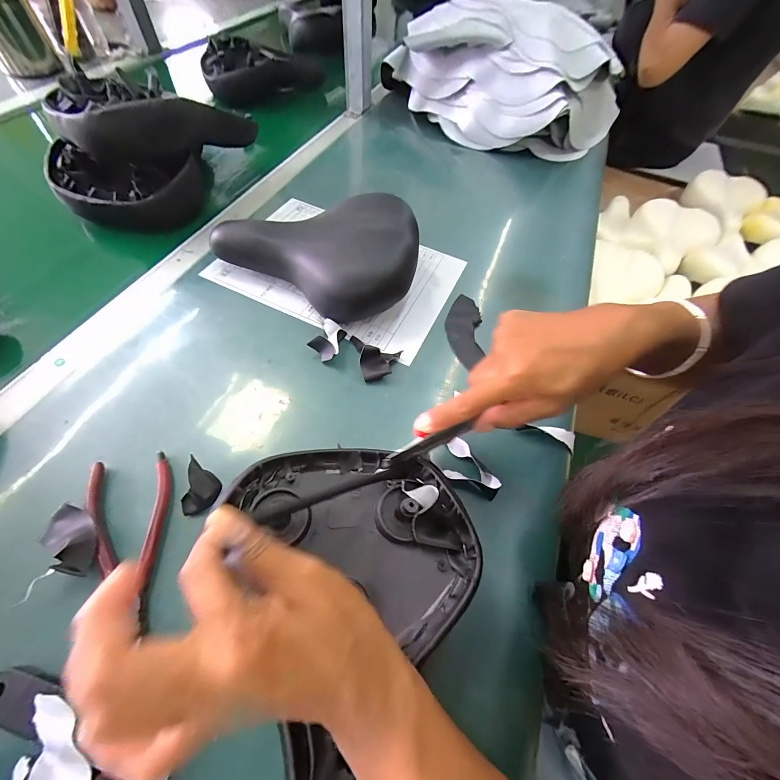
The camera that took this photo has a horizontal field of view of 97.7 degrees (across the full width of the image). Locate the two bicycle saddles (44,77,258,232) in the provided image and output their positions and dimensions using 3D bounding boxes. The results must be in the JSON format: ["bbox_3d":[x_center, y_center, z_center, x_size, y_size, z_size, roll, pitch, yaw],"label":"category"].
[{"bbox_3d":[-0.329,-0.336,0.461,0.169,0.139,0.222,20,58,8],"label":"two bicycle saddles"}]

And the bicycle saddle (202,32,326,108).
[{"bbox_3d":[-0.271,-0.685,0.721,0.249,0.072,0.135,-34,67,-22],"label":"bicycle saddle"}]

